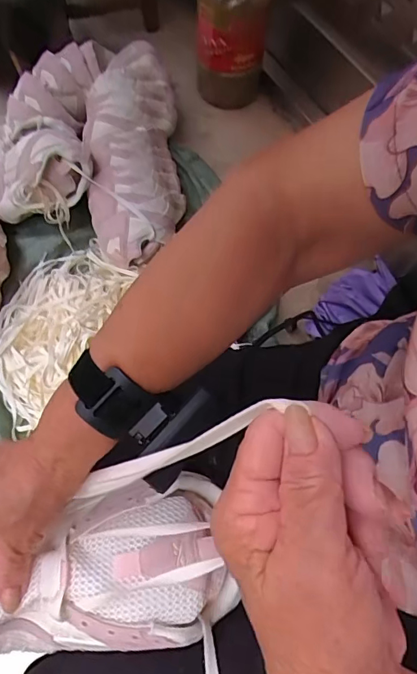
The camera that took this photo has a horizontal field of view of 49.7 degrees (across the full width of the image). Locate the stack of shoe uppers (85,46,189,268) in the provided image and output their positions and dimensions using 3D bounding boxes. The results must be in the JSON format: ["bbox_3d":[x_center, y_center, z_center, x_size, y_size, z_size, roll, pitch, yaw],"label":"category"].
[{"bbox_3d":[-0.150,-0.381,0.910,0.184,0.108,0.525,-2,64,-8],"label":"stack of shoe uppers"}]

